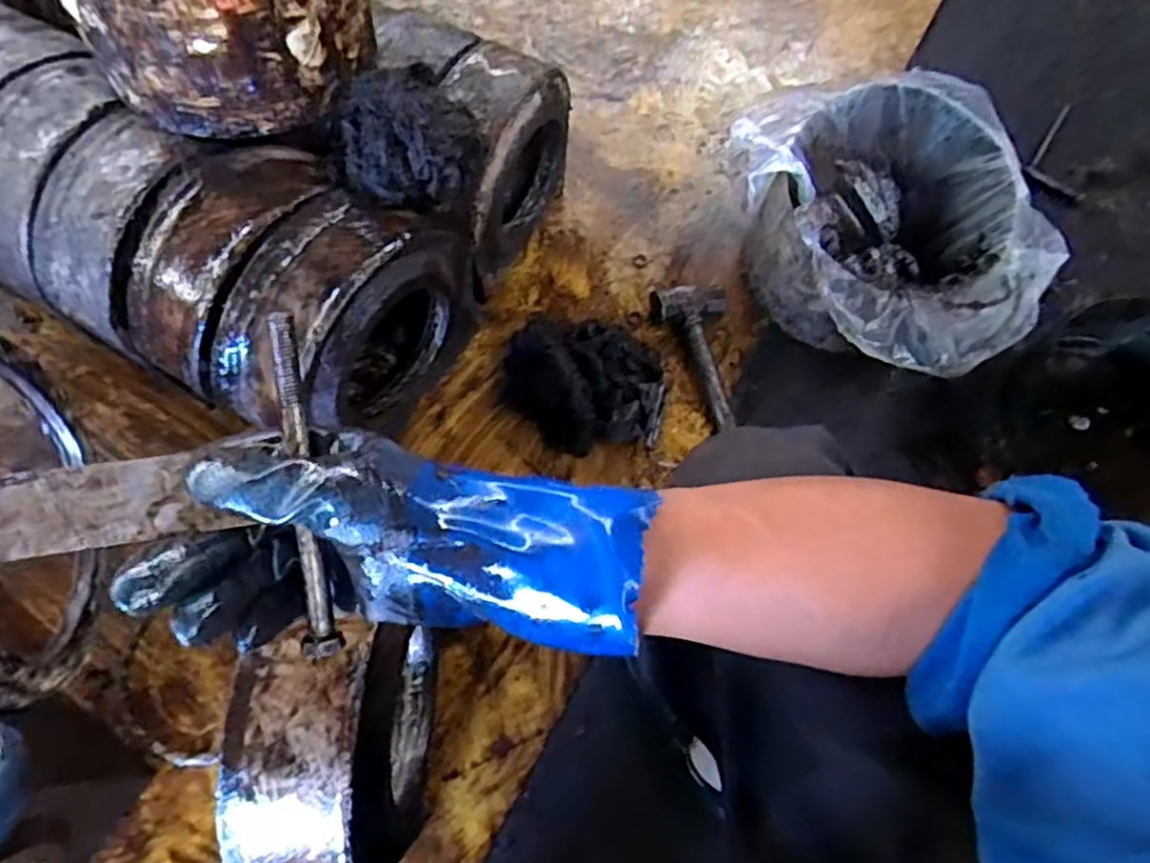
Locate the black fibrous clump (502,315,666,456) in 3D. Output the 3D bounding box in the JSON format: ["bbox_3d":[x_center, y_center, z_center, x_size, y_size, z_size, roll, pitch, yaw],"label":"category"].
[{"bbox_3d":[0.012,-0.068,0.889,0.201,0.090,0.176,-8,70,-2],"label":"black fibrous clump"}]

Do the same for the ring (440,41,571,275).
[{"bbox_3d":[-0.095,-0.324,0.867,0.107,0.226,0.230,24,71,8],"label":"ring"}]

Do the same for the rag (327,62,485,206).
[{"bbox_3d":[-0.179,-0.305,0.722,0.152,0.108,0.144,-26,72,-10],"label":"rag"}]

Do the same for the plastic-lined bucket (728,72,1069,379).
[{"bbox_3d":[0.420,-0.242,0.881,0.357,0.229,0.358,0,70,0],"label":"plastic-lined bucket"}]

